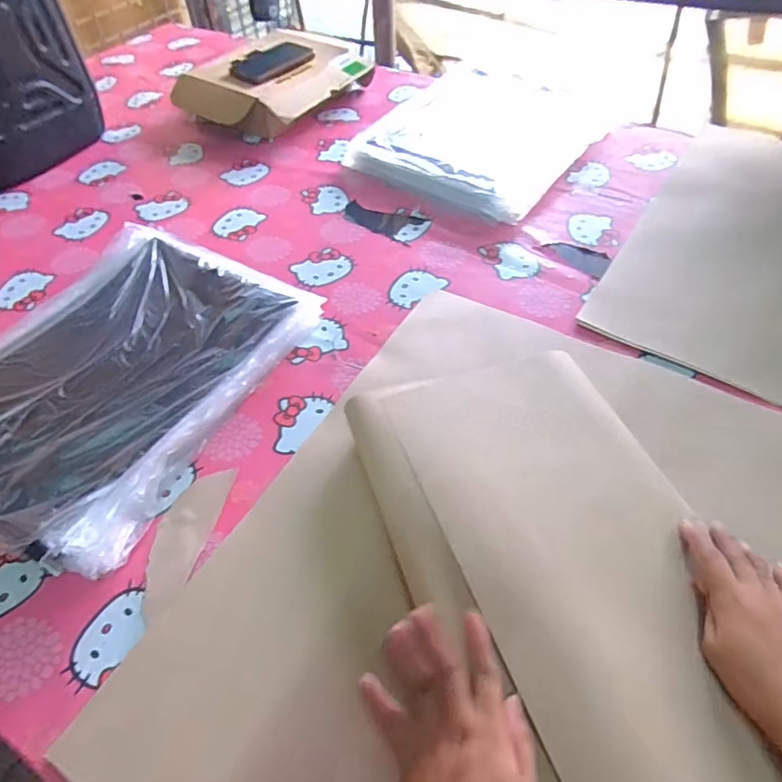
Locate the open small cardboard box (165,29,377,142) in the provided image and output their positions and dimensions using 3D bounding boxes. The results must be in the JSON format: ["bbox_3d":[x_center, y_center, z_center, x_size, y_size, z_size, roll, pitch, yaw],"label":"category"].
[{"bbox_3d":[-0.221,-0.598,1.034,0.235,0.096,0.320,26,57,22],"label":"open small cardboard box"}]

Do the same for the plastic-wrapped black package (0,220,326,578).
[{"bbox_3d":[-0.310,-0.026,0.608,0.304,0.056,0.391,20,55,18],"label":"plastic-wrapped black package"}]

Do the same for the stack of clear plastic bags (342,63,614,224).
[{"bbox_3d":[0.175,-0.466,0.936,0.325,0.059,0.449,29,58,24],"label":"stack of clear plastic bags"}]

